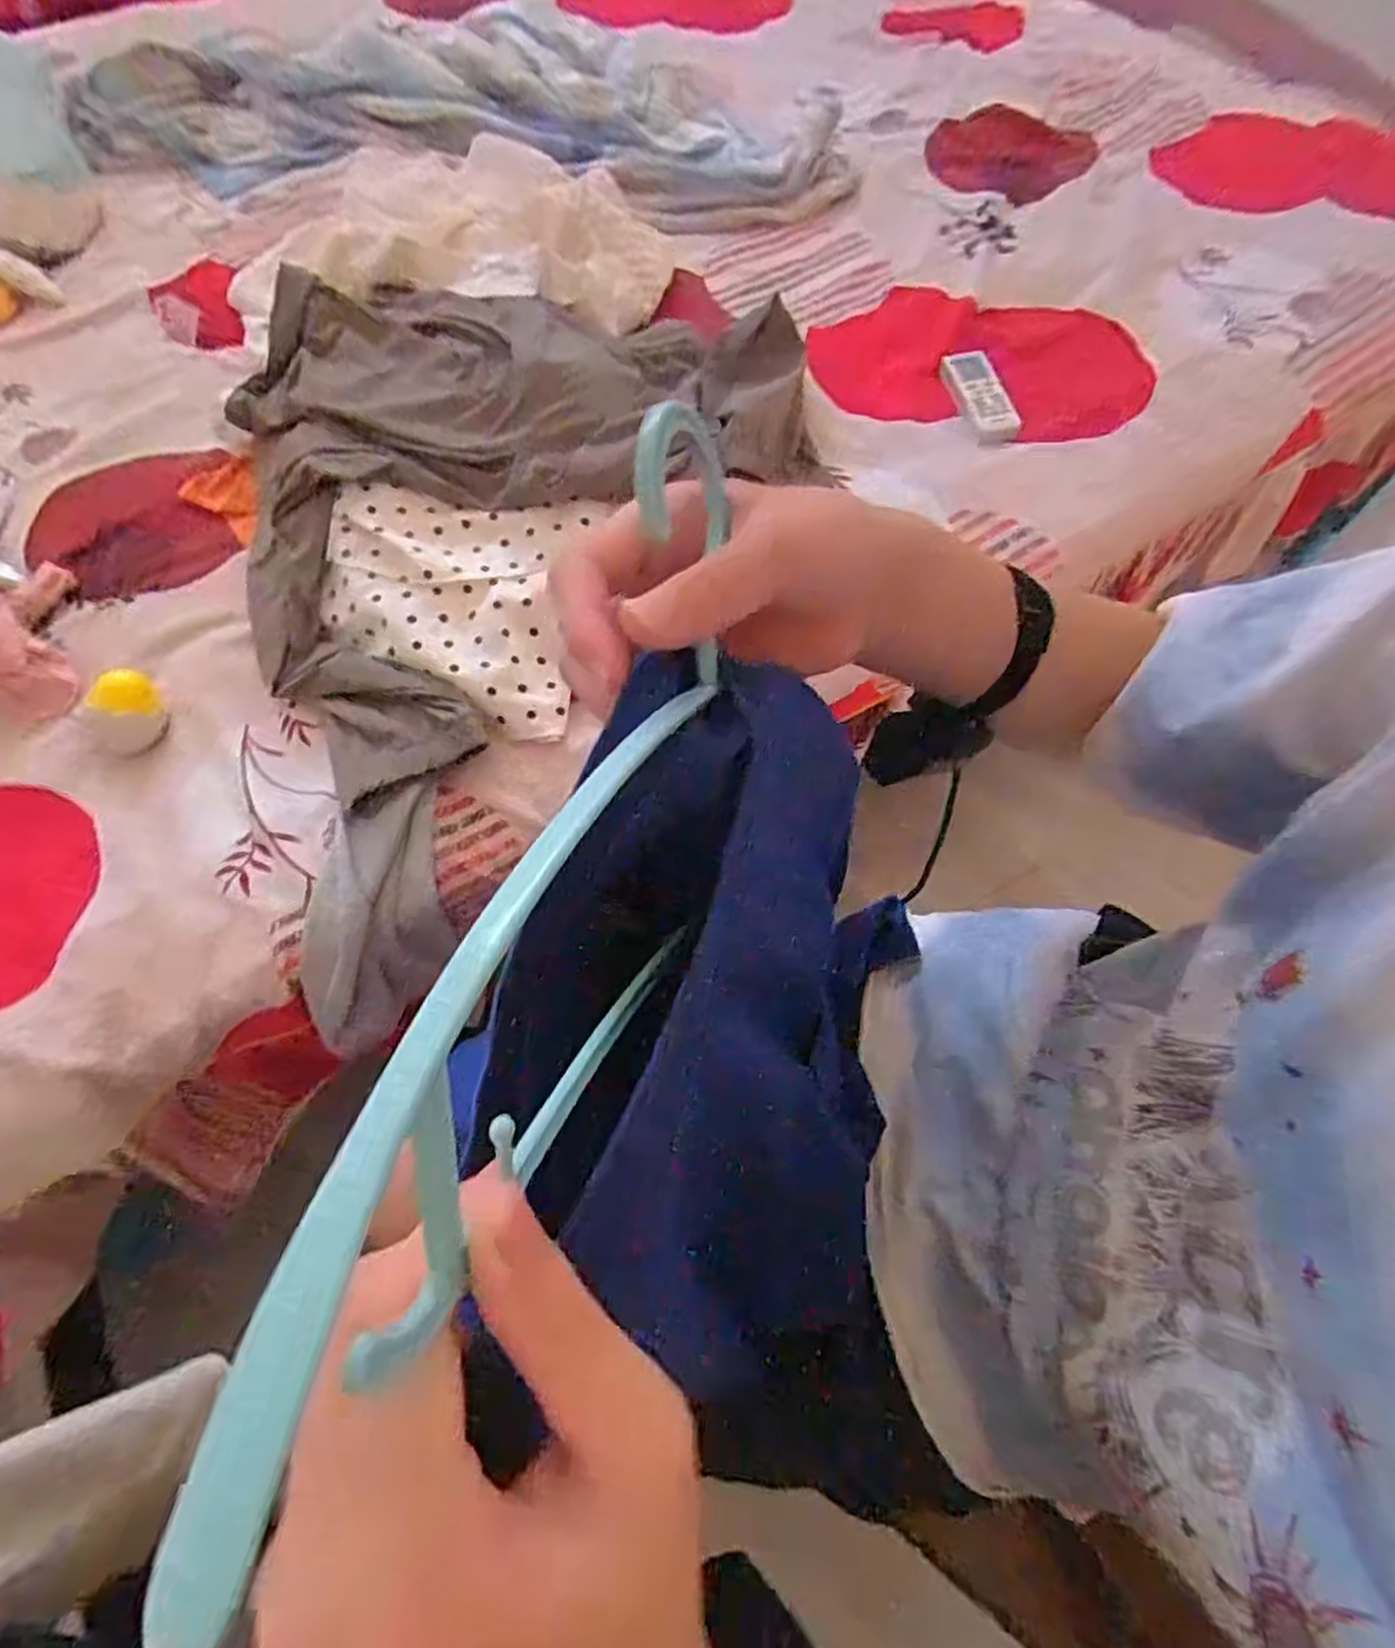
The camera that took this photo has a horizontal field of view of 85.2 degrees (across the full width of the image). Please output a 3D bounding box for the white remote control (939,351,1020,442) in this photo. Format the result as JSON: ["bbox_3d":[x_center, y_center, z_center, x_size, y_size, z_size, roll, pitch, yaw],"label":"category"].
[{"bbox_3d":[0.305,-0.466,0.823,0.051,0.017,0.134,-13,64,-5],"label":"white remote control"}]

